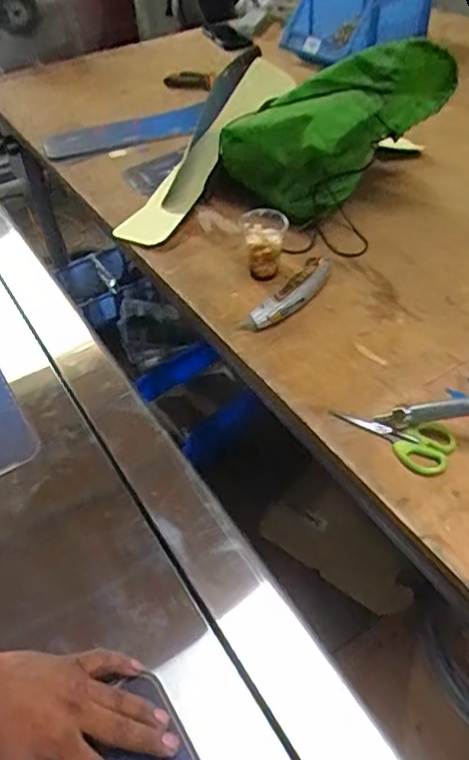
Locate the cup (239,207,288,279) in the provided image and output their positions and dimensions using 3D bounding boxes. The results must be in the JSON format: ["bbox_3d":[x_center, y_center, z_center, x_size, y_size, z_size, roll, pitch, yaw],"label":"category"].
[{"bbox_3d":[0.042,-0.188,0.822,0.062,0.072,0.056,-5,47,-2],"label":"cup"}]

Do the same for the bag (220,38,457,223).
[{"bbox_3d":[0.154,-0.347,0.872,0.333,0.161,0.111,-25,44,21],"label":"bag"}]

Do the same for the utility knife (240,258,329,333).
[{"bbox_3d":[0.075,-0.113,0.787,0.046,0.015,0.164,30,55,27],"label":"utility knife"}]

